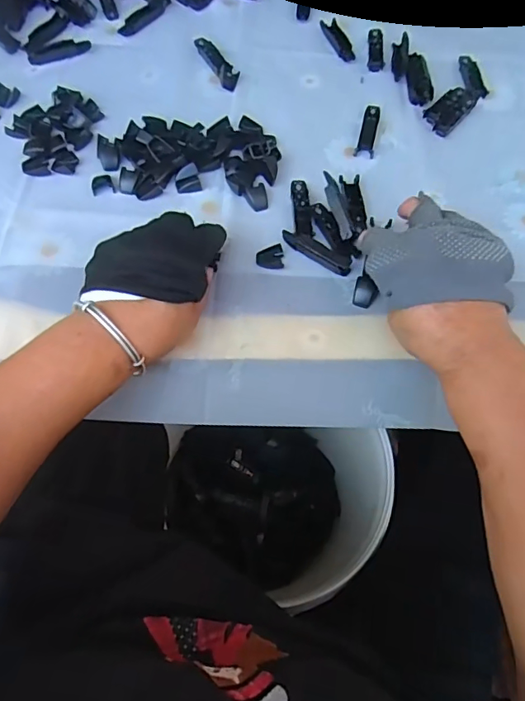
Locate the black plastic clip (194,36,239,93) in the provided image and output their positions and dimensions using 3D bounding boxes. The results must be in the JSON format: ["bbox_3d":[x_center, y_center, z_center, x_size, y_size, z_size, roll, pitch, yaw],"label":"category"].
[{"bbox_3d":[-0.048,-0.304,0.514,0.019,0.008,0.085,-24,68,-12],"label":"black plastic clip"}]

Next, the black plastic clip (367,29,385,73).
[{"bbox_3d":[0.123,-0.326,0.530,0.017,0.008,0.061,5,65,1],"label":"black plastic clip"}]

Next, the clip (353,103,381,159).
[{"bbox_3d":[0.106,-0.217,0.480,0.018,0.009,0.065,15,66,5],"label":"clip"}]

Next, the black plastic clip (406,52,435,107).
[{"bbox_3d":[0.163,-0.283,0.510,0.024,0.006,0.069,1,65,-2],"label":"black plastic clip"}]

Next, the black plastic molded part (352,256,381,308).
[{"bbox_3d":[0.084,-0.048,0.400,0.017,0.007,0.027,12,65,4],"label":"black plastic molded part"}]

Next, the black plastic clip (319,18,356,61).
[{"bbox_3d":[0.084,-0.343,0.542,0.021,0.007,0.067,-20,67,-11],"label":"black plastic clip"}]

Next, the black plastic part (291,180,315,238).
[{"bbox_3d":[0.036,-0.127,0.434,0.016,0.004,0.065,-1,65,-3],"label":"black plastic part"}]

